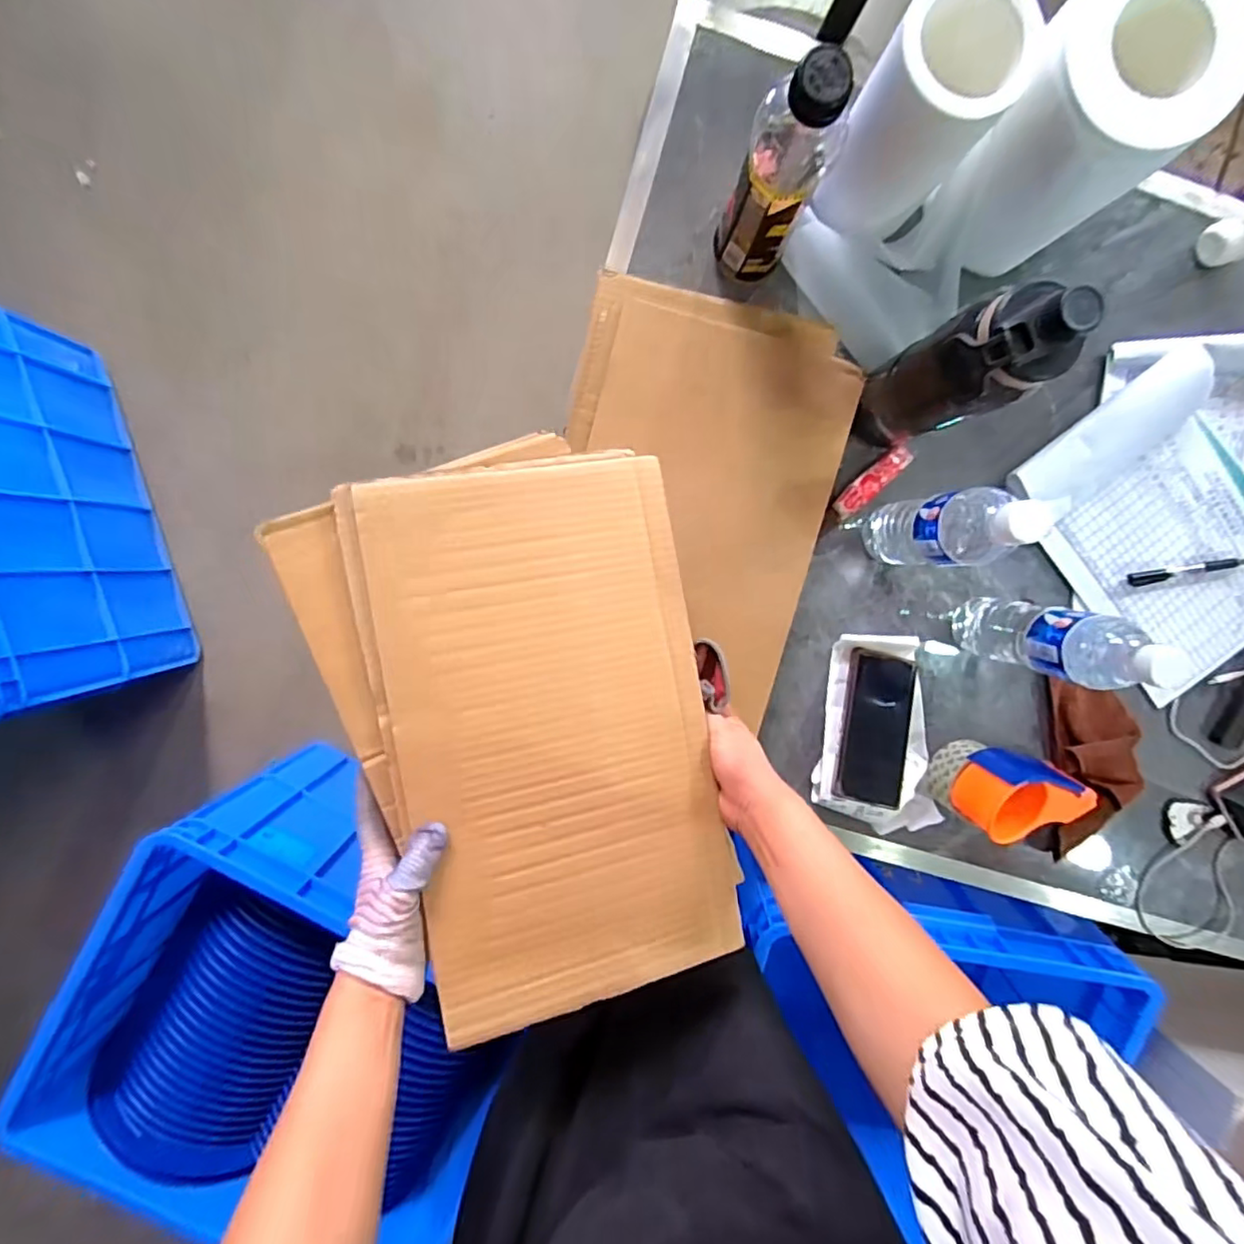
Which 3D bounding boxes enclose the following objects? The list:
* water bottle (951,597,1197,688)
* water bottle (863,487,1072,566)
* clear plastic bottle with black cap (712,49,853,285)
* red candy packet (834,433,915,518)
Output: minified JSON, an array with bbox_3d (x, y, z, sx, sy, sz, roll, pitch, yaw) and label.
[{"bbox_3d":[0.397,0.018,0.553,0.053,0.223,0.066,9,96,-2],"label":"water bottle"},{"bbox_3d":[0.290,-0.085,0.544,0.063,0.224,0.061,-7,97,-1],"label":"water bottle"},{"bbox_3d":[0.131,-0.371,0.497,0.068,0.224,0.061,24,95,-4],"label":"clear plastic bottle with black cap"},{"bbox_3d":[0.271,-0.153,0.632,0.025,0.011,0.101,43,94,-5],"label":"red candy packet"}]

